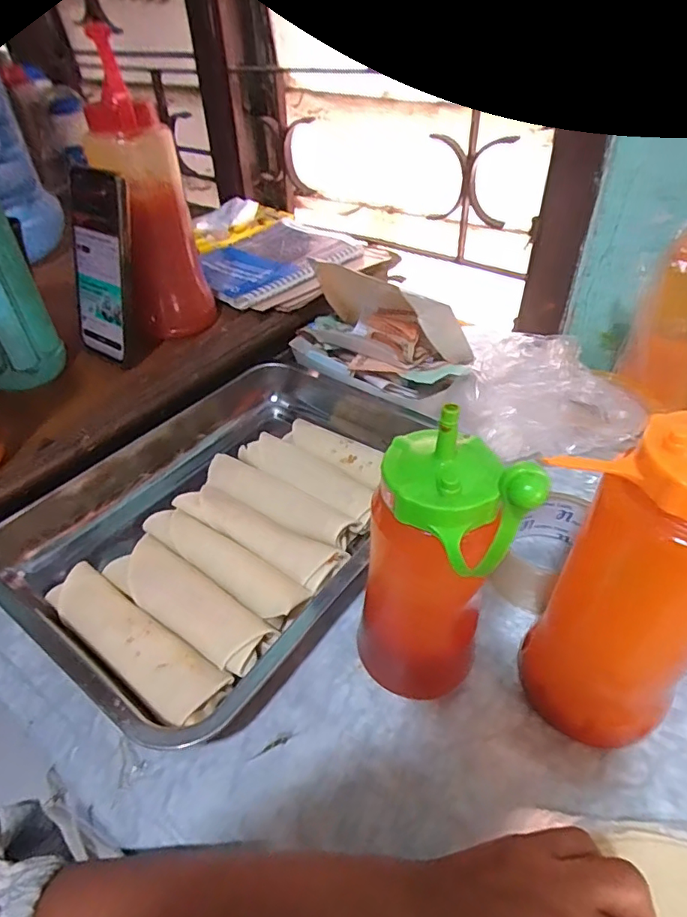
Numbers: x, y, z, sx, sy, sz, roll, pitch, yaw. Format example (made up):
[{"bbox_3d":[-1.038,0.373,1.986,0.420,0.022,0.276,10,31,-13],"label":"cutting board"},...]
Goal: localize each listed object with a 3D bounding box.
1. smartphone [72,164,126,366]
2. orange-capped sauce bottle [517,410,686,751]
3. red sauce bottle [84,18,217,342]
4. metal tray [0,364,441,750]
[{"bbox_3d":[-0.219,-0.171,0.470,0.075,0.152,0.016,23,26,29],"label":"smartphone"},{"bbox_3d":[0.149,0.073,0.274,0.062,0.218,0.083,-31,48,-28],"label":"orange-capped sauce bottle"},{"bbox_3d":[-0.176,-0.226,0.467,0.073,0.227,0.073,-10,41,-8],"label":"red sauce bottle"},{"bbox_3d":[-0.096,0.027,0.467,0.286,0.047,0.386,19,46,23],"label":"metal tray"}]

